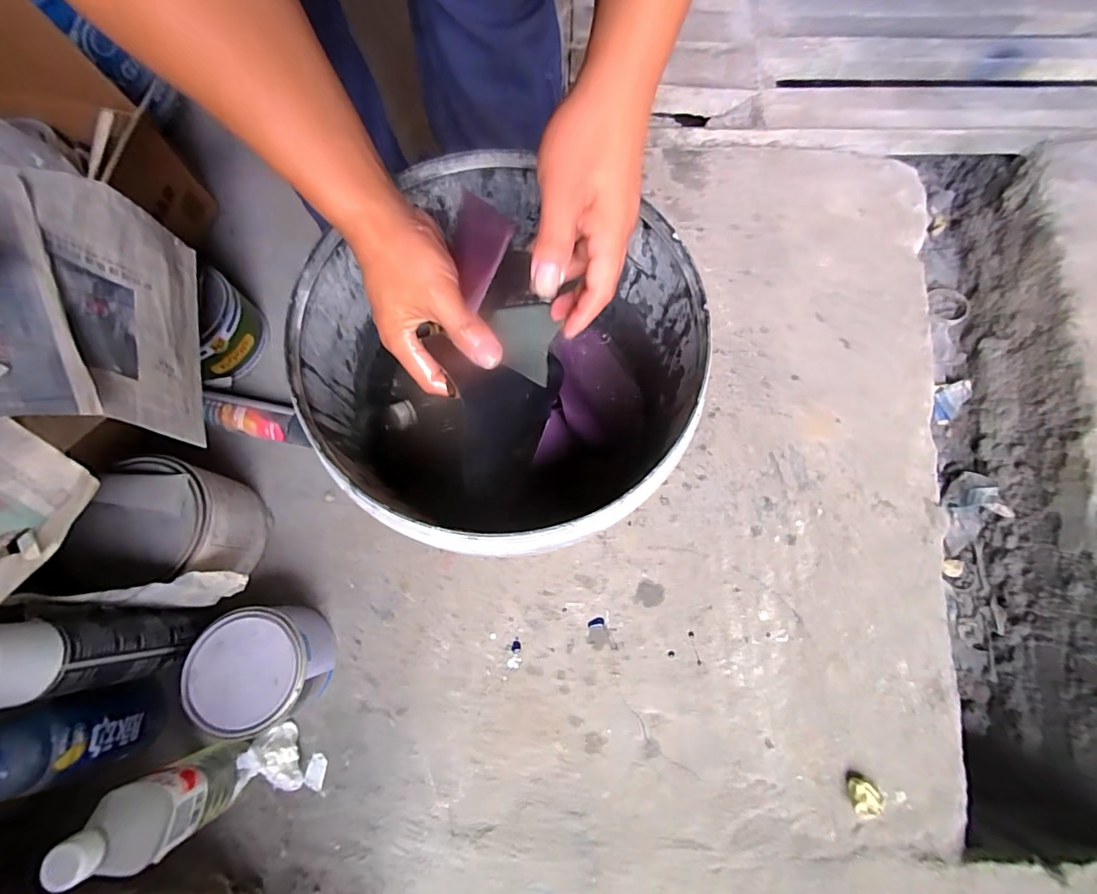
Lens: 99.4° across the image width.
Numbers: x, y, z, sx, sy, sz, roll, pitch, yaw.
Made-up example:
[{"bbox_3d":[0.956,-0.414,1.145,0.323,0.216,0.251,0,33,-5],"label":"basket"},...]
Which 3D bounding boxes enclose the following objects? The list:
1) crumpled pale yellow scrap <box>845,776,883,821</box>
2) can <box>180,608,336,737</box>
[{"bbox_3d":[0.379,0.423,0.560,0.038,0.019,0.038,0,73,-1],"label":"crumpled pale yellow scrap"},{"bbox_3d":[-0.338,0.260,0.558,0.124,0.090,0.126,0,73,-1],"label":"can"}]

